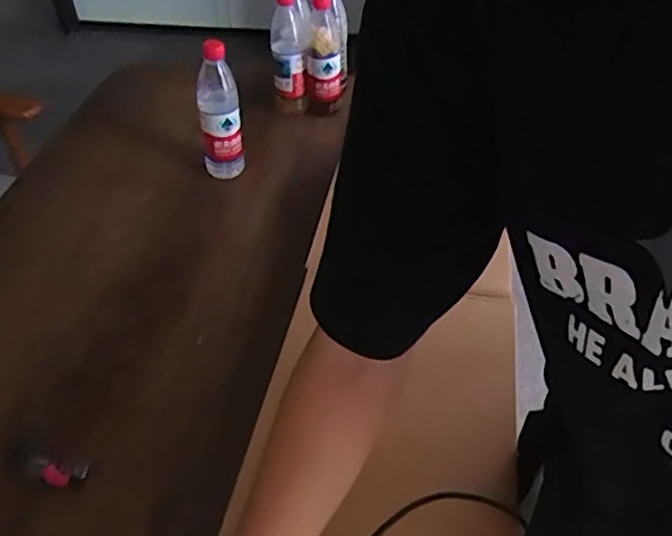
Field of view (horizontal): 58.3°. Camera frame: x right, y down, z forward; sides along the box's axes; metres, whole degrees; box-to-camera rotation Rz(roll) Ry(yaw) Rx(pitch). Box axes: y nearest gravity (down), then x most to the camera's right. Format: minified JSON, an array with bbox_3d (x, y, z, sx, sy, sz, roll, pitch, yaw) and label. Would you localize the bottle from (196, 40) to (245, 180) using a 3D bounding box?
[{"bbox_3d":[-0.192,-0.250,0.989,0.069,0.237,0.065,-7,44,-9],"label":"bottle"}]

